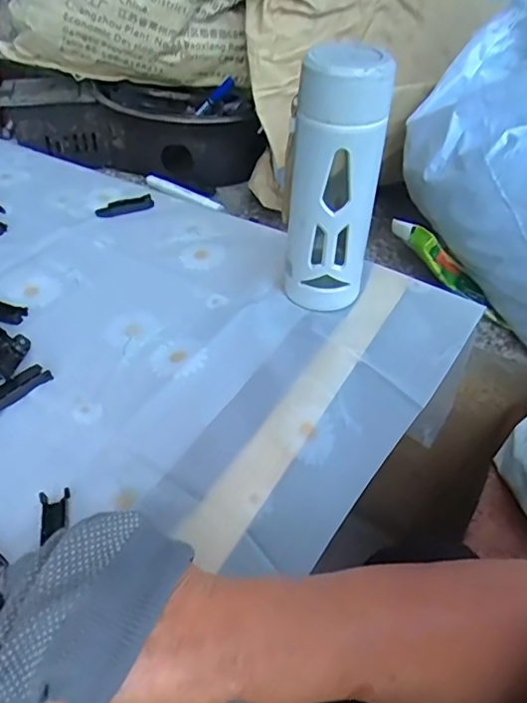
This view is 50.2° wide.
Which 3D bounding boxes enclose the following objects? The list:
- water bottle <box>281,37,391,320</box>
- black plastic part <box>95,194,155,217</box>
[{"bbox_3d":[0.058,-0.134,0.471,0.069,0.209,0.055,5,44,4],"label":"water bottle"},{"bbox_3d":[-0.157,-0.165,0.642,0.066,0.009,0.023,-14,46,-16],"label":"black plastic part"}]

